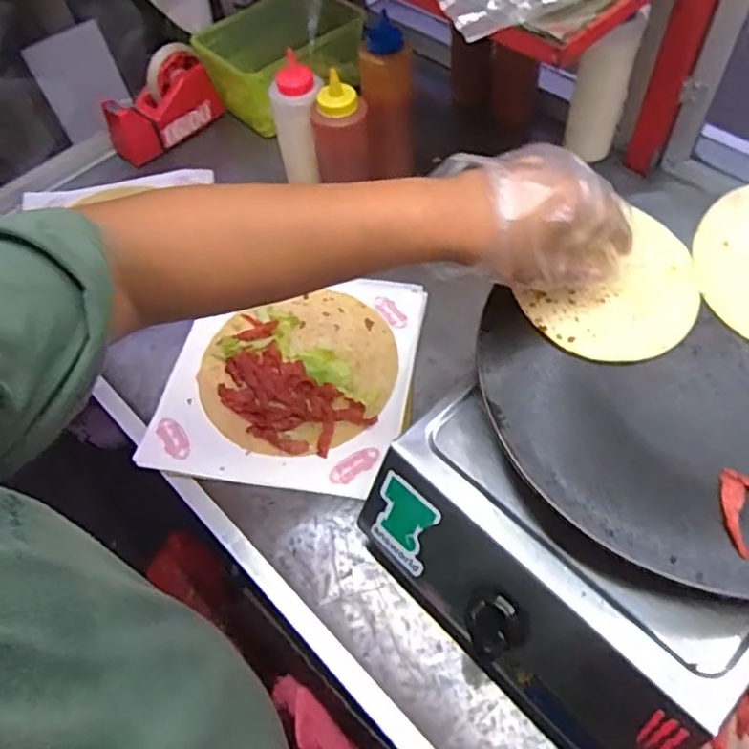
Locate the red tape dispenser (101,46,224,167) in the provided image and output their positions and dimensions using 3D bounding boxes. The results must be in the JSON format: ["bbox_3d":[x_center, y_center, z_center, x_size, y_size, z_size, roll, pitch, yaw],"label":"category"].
[{"bbox_3d":[-0.296,-0.370,0.875,0.158,0.105,0.052,-29,62,-13],"label":"red tape dispenser"}]

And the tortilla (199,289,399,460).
[{"bbox_3d":[-0.078,-0.006,0.660,0.201,0.015,0.186,-1,59,2],"label":"tortilla"}]

